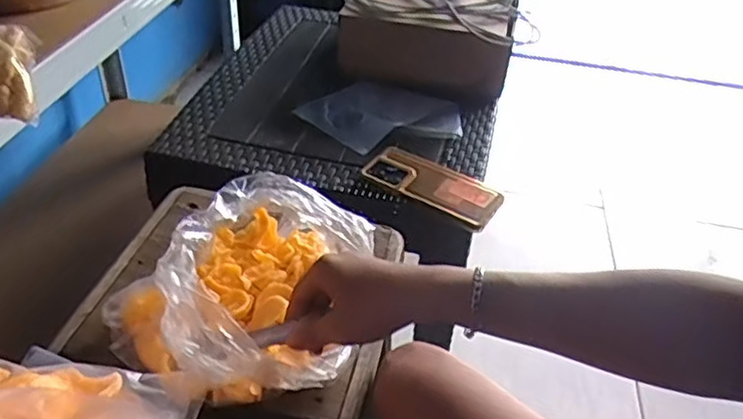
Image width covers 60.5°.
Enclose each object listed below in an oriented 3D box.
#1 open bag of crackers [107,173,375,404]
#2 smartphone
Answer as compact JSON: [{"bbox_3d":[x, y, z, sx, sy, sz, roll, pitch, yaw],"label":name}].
[{"bbox_3d":[-0.096,0.056,0.580,0.195,0.103,0.239,24,42,23],"label":"open bag of crackers"},{"bbox_3d":[0.078,-0.034,0.804,0.169,0.013,0.083,24,41,23],"label":"smartphone"}]

